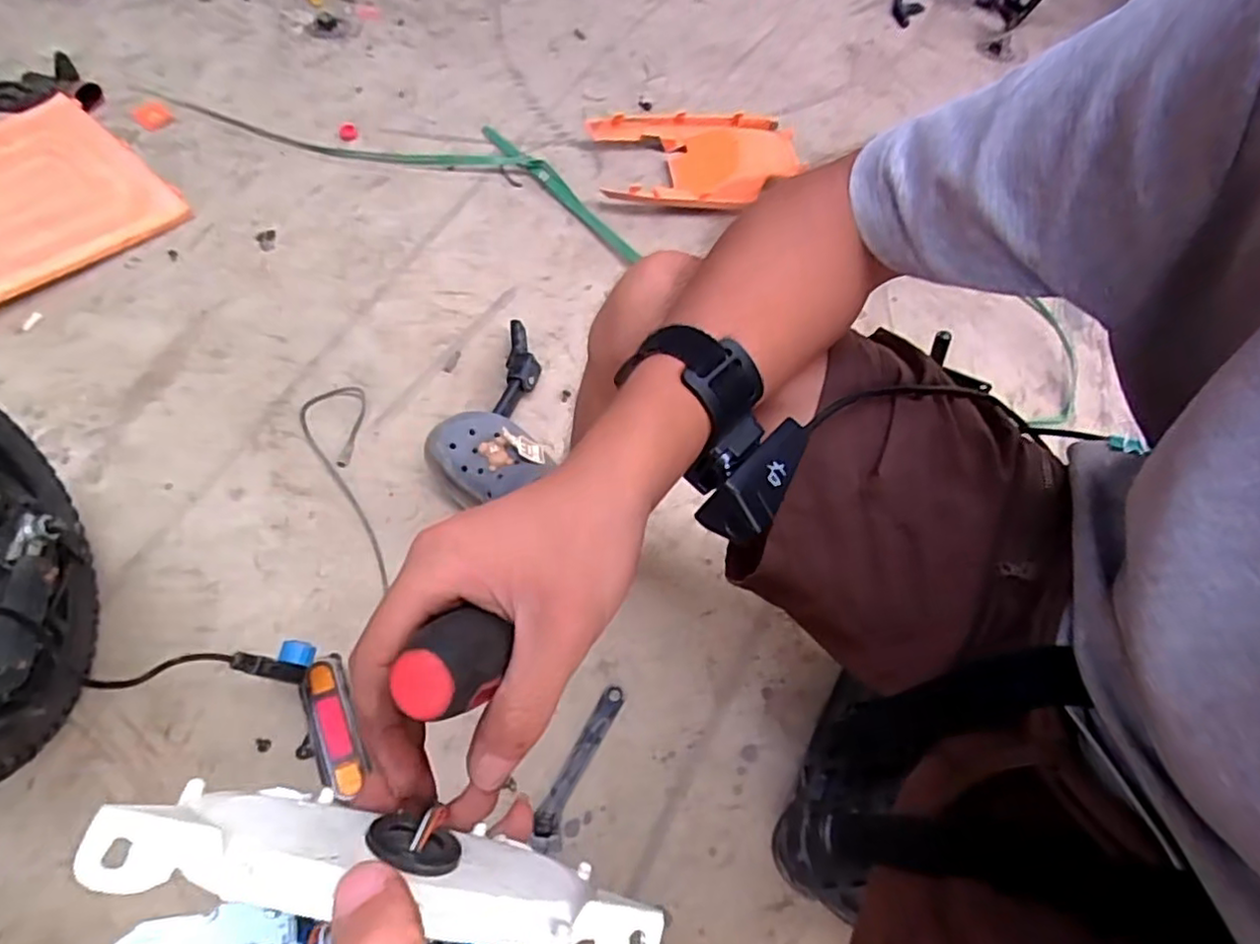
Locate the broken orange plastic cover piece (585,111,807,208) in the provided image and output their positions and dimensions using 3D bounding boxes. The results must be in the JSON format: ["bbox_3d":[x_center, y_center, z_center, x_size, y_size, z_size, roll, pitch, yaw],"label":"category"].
[{"bbox_3d":[0.133,-0.593,1.243,0.390,0.041,0.291,-7,60,-9],"label":"broken orange plastic cover piece"}]

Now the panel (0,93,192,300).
[{"bbox_3d":[-0.908,-0.410,0.985,0.269,0.036,0.336,48,61,-7],"label":"panel"}]

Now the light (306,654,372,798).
[{"bbox_3d":[-0.302,0.253,0.672,0.040,0.043,0.138,-19,62,-15],"label":"light"}]

